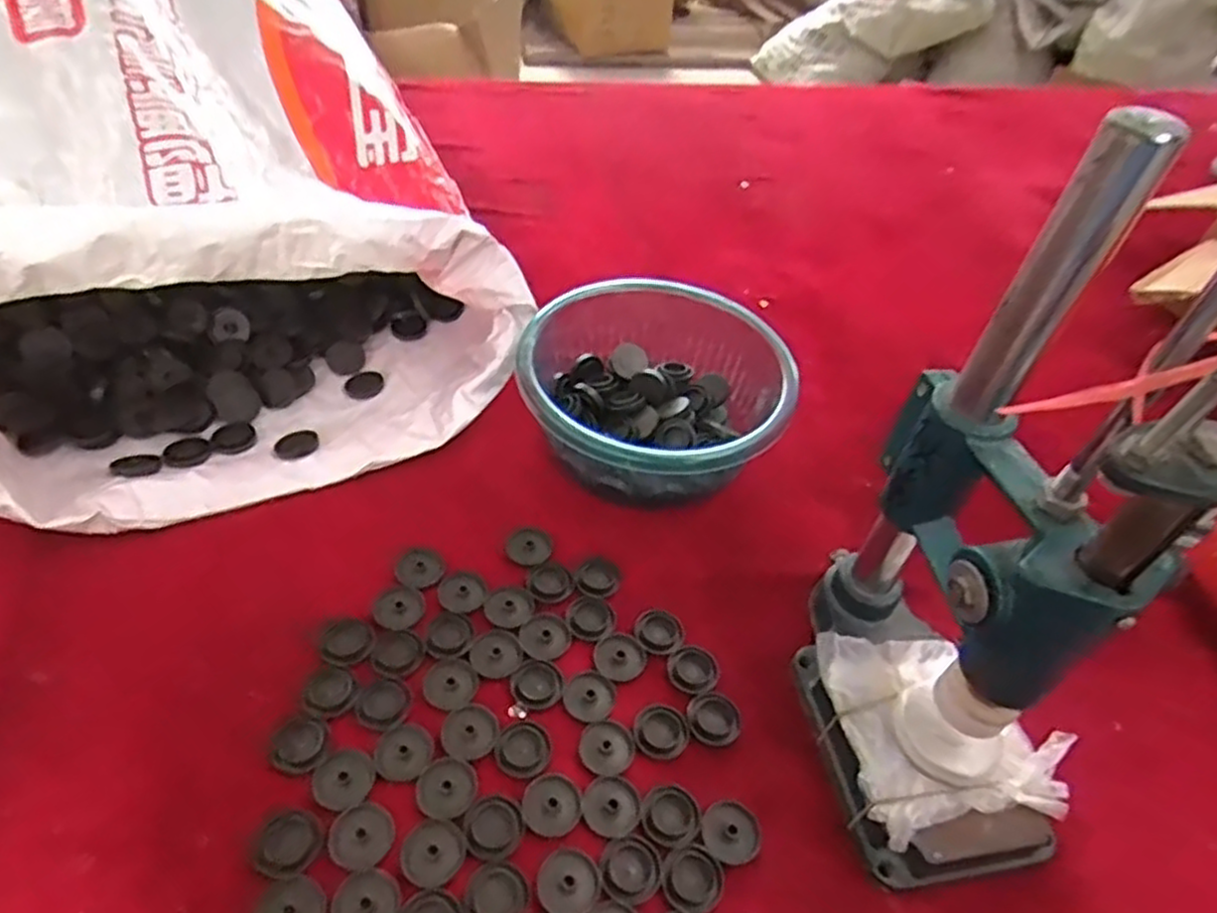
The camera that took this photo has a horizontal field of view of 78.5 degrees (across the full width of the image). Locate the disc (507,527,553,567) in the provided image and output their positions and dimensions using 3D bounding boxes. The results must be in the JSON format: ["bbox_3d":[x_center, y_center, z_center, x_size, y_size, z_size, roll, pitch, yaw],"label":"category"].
[{"bbox_3d":[-0.058,0.066,0.544,0.031,0.009,0.029,4,45,-4],"label":"disc"}]

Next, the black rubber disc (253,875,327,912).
[{"bbox_3d":[-0.161,0.230,0.376,0.034,0.004,0.032,4,45,-4],"label":"black rubber disc"}]

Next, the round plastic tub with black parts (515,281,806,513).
[{"bbox_3d":[0.030,-0.046,0.601,0.199,0.096,0.199,4,45,-4],"label":"round plastic tub with black parts"}]

